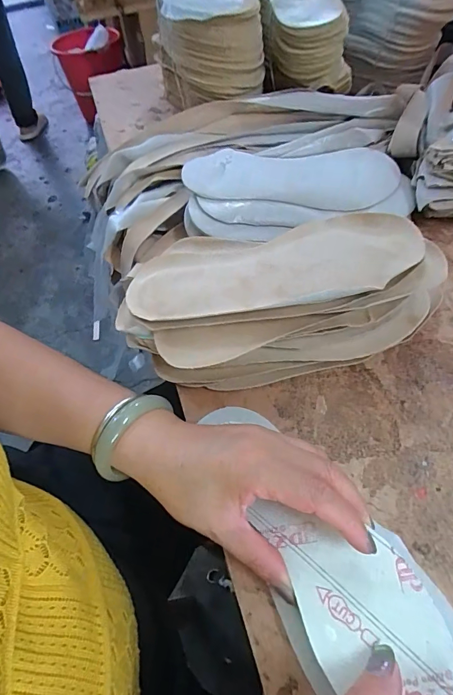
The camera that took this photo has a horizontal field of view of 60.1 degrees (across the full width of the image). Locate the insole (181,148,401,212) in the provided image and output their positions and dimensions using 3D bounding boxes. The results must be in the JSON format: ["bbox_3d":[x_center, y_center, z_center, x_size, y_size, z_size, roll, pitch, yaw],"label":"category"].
[{"bbox_3d":[0.073,-0.186,0.427,0.232,0.014,0.090,0,59,-5],"label":"insole"}]

